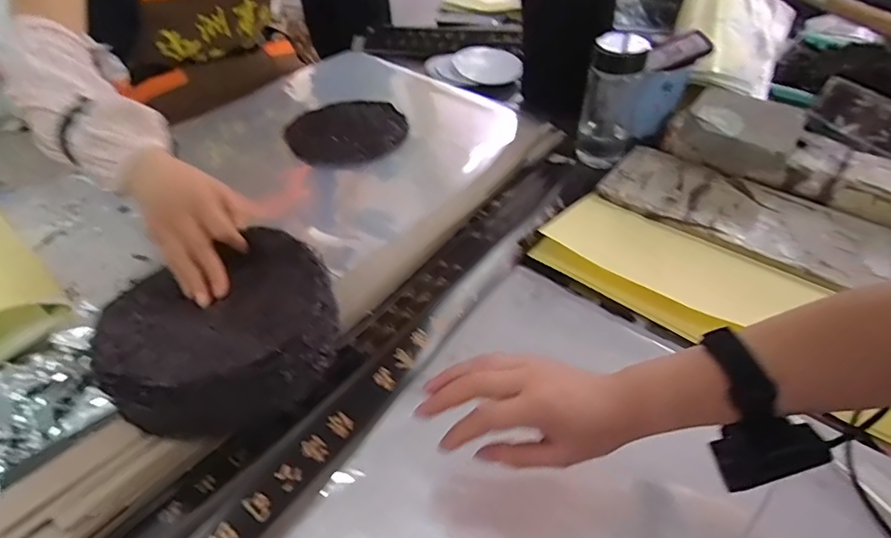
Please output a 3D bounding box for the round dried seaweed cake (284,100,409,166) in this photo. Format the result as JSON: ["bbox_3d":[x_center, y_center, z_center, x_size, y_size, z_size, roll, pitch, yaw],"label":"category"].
[{"bbox_3d":[-0.167,-0.235,0.866,0.194,0.016,0.203,0,44,0],"label":"round dried seaweed cake"}]

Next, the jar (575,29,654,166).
[{"bbox_3d":[0.256,-0.255,0.783,0.084,0.196,0.079,12,46,13],"label":"jar"}]

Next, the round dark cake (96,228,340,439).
[{"bbox_3d":[-0.205,0.063,0.486,0.198,0.086,0.190,0,44,0],"label":"round dark cake"}]

